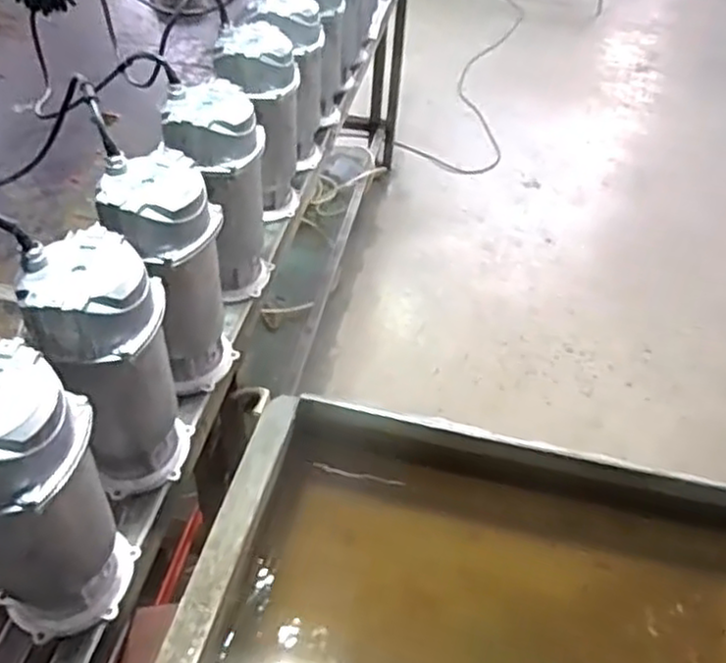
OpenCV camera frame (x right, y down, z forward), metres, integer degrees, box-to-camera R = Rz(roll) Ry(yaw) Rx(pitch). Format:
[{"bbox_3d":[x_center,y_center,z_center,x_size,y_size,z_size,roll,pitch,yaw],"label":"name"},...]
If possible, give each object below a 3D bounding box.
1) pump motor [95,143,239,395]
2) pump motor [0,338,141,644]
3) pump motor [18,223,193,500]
[{"bbox_3d":[-0.241,-0.055,0.885,0.112,0.293,0.127,17,46,13],"label":"pump motor"},{"bbox_3d":[-0.297,0.165,0.657,0.135,0.298,0.117,-26,52,-26],"label":"pump motor"},{"bbox_3d":[-0.263,0.055,0.776,0.126,0.301,0.133,-17,48,-20],"label":"pump motor"}]

